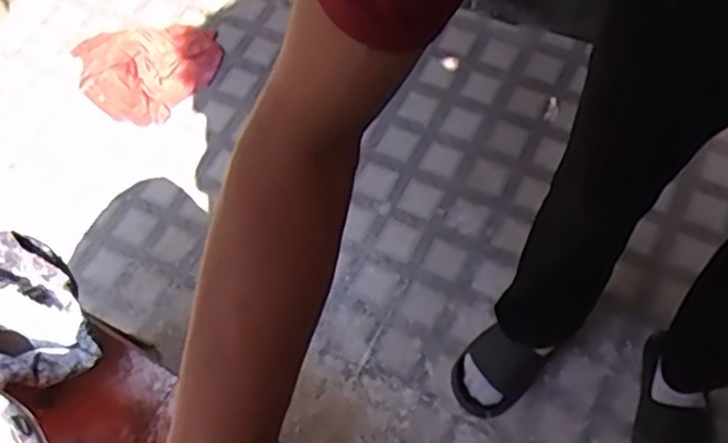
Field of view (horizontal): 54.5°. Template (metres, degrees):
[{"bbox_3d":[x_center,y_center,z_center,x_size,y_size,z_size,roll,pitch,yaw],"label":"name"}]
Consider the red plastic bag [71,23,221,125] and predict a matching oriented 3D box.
[{"bbox_3d":[-0.515,-0.371,1.632,0.313,0.040,0.296,34,70,20],"label":"red plastic bag"}]

